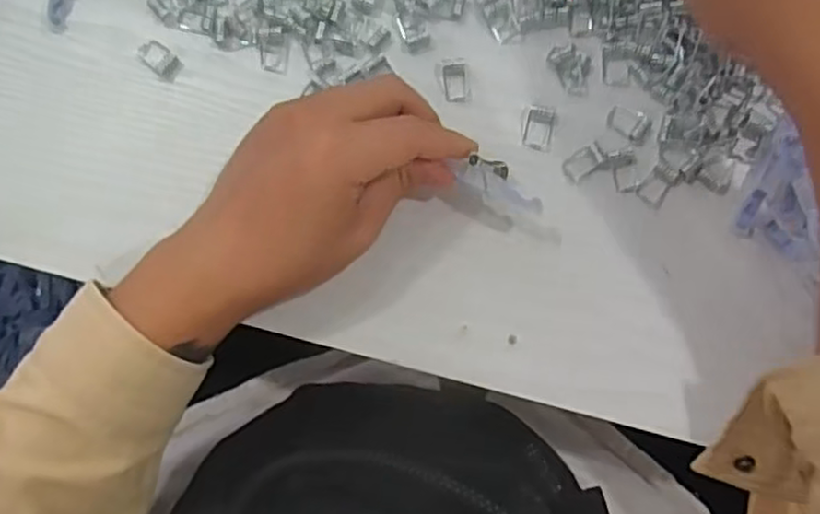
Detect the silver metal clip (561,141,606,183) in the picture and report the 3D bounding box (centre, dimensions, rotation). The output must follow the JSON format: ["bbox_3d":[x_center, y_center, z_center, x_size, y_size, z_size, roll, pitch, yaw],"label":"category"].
[{"bbox_3d":[0.095,-0.052,0.394,0.024,0.004,0.014,-37,84,-3],"label":"silver metal clip"}]

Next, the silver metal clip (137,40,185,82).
[{"bbox_3d":[-0.140,-0.111,0.403,0.027,0.004,0.014,39,85,6],"label":"silver metal clip"}]

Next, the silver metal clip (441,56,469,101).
[{"bbox_3d":[0.026,-0.100,0.404,0.014,0.004,0.025,-3,83,1],"label":"silver metal clip"}]

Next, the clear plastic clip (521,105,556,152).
[{"bbox_3d":[0.071,-0.071,0.398,0.015,0.004,0.024,12,83,3],"label":"clear plastic clip"}]

